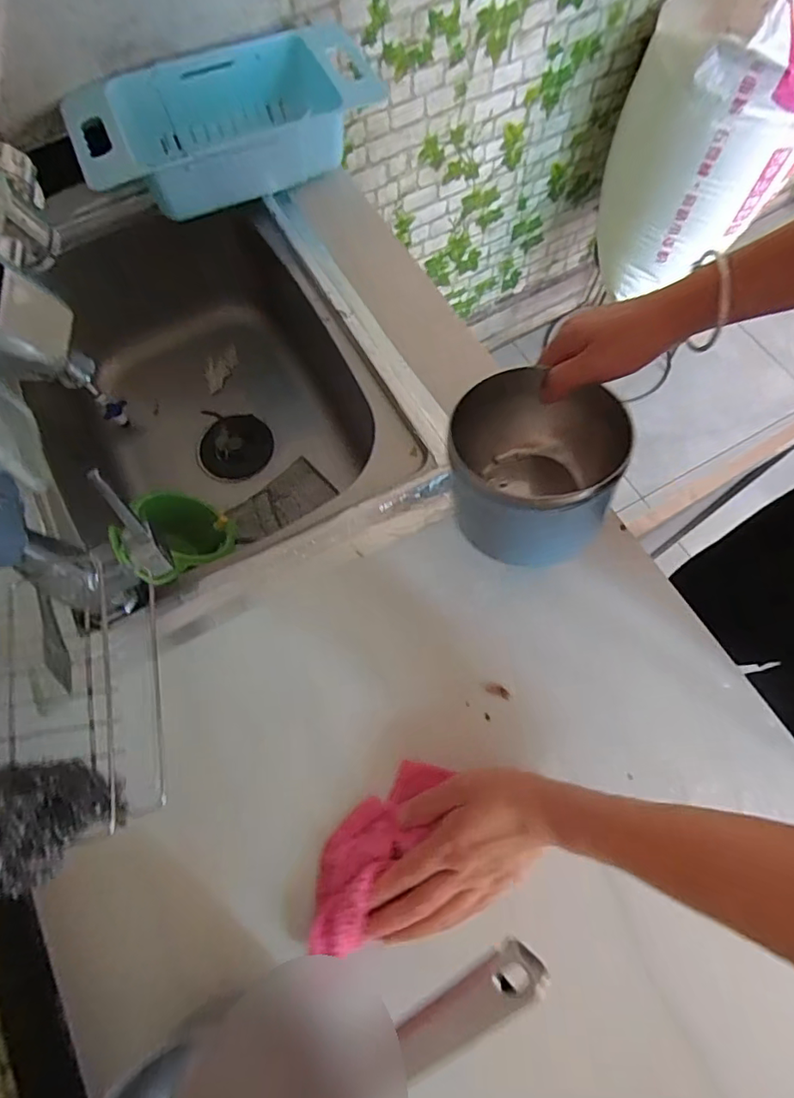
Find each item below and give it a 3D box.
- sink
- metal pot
[{"bbox_3d":[-0.237,-0.157,0.696,0.365,0.260,0.518,-28,71,-9],"label":"sink"},{"bbox_3d":[0.103,-0.071,0.429,0.123,0.106,0.129,0,69,-1],"label":"metal pot"}]

